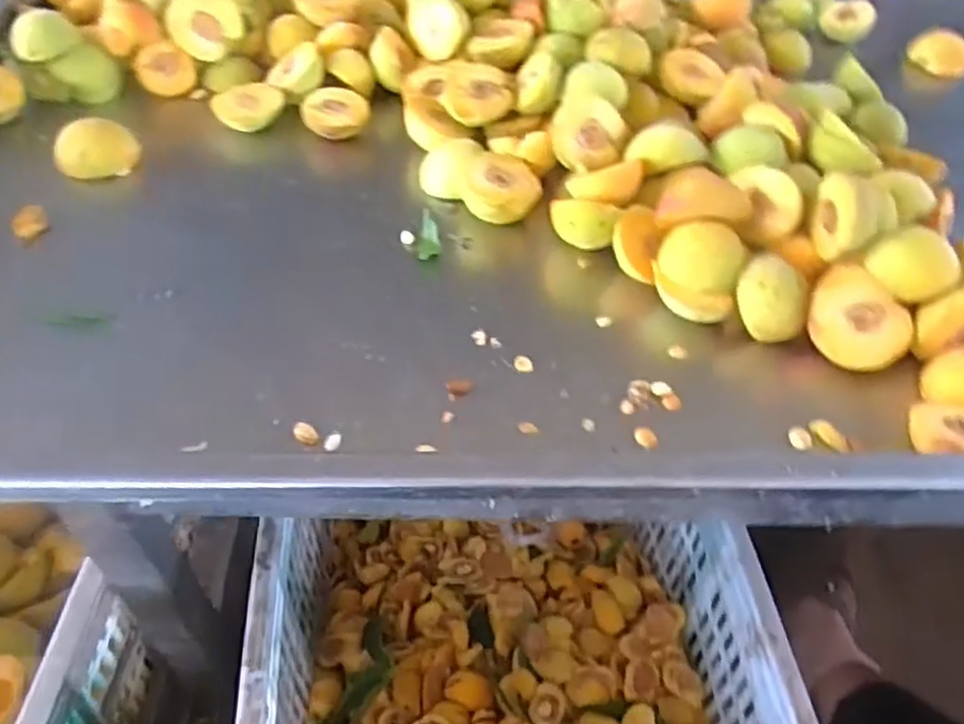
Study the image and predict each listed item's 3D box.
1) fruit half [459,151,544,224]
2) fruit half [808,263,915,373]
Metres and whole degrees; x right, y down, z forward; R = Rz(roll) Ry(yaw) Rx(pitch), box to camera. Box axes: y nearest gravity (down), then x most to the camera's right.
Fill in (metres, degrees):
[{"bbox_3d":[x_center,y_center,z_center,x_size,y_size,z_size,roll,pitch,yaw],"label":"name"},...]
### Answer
[{"bbox_3d":[0.015,-0.144,0.620,0.063,0.031,0.061,2,46,-2],"label":"fruit half"},{"bbox_3d":[0.258,-0.029,0.526,0.059,0.033,0.070,-35,91,1],"label":"fruit half"}]

